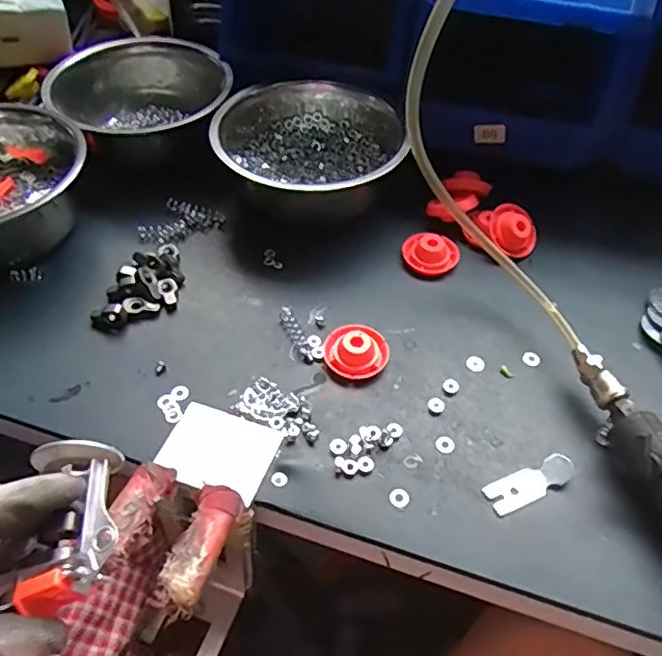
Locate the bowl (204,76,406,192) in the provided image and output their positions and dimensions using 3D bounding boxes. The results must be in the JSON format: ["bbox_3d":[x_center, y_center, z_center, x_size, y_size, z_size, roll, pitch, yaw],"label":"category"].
[{"bbox_3d":[-0.020,-0.173,0.574,0.168,0.093,0.168,-1,50,-2],"label":"bowl"}]

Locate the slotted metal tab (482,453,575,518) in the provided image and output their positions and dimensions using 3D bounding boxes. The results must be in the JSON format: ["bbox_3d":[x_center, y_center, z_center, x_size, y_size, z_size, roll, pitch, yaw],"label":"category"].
[{"bbox_3d":[0.136,0.105,0.403,0.064,0.007,0.022,-20,53,-17],"label":"slotted metal tab"}]

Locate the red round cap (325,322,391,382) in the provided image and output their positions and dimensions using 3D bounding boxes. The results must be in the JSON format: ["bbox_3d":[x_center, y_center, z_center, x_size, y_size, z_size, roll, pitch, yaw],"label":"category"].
[{"bbox_3d":[0.021,0.016,0.468,0.050,0.021,0.048,1,50,-1],"label":"red round cap"}]

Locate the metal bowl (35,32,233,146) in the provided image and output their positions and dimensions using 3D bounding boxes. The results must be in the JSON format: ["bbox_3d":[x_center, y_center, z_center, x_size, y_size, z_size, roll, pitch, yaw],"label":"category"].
[{"bbox_3d":[-0.191,-0.236,0.620,0.171,0.076,0.171,1,50,-1],"label":"metal bowl"}]

